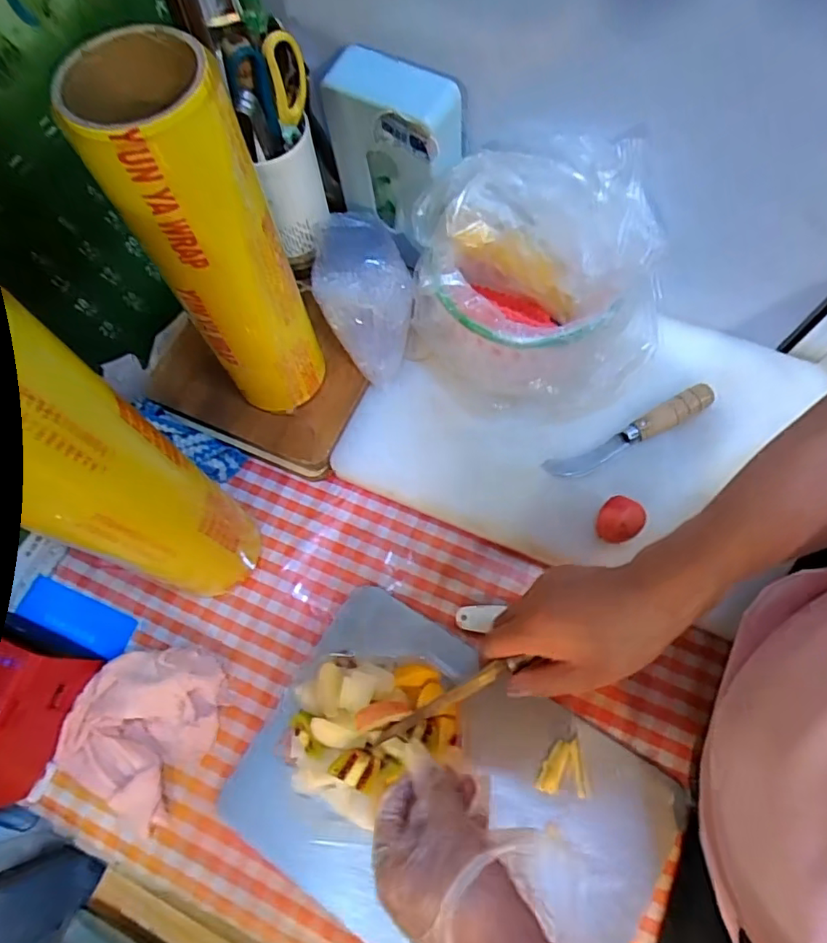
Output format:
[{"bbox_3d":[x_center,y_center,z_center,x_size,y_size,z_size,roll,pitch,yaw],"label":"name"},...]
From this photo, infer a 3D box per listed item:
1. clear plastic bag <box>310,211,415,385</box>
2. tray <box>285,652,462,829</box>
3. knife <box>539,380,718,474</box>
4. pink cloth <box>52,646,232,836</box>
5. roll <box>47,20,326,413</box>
[{"bbox_3d":[-0.050,-0.180,0.586,0.093,0.084,0.150,-13,69,-2],"label":"clear plastic bag"},{"bbox_3d":[-0.036,0.222,0.485,0.145,0.058,0.123,5,69,5],"label":"tray"},{"bbox_3d":[0.214,-0.038,0.559,0.181,0.019,0.025,-26,70,-7],"label":"knife"},{"bbox_3d":[-0.244,0.224,0.512,0.119,0.036,0.141,23,72,11],"label":"pink cloth"},{"bbox_3d":[-0.148,-0.167,0.455,0.091,0.306,0.100,-22,69,-5],"label":"roll"}]

